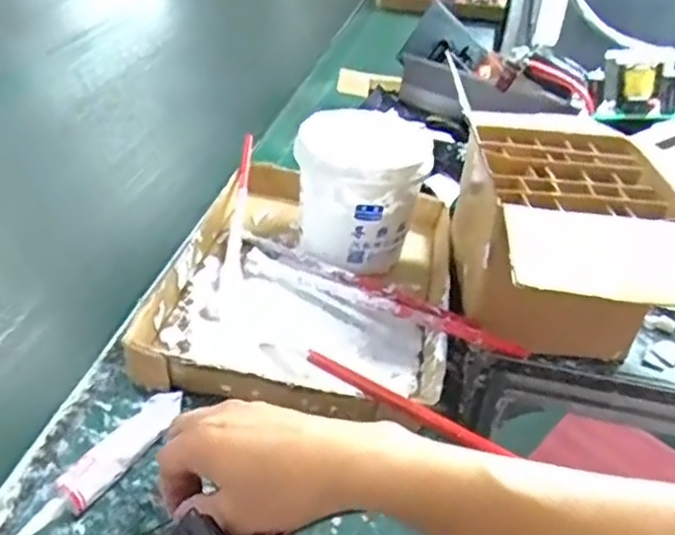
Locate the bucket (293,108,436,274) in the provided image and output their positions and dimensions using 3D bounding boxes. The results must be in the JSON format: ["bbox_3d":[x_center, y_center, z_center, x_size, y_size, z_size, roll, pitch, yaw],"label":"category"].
[{"bbox_3d":[0.023,-0.072,0.644,0.121,0.129,0.112,3,36,-2],"label":"bucket"}]

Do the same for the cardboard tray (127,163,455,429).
[{"bbox_3d":[-0.021,0.004,0.621,0.242,0.041,0.339,8,36,5],"label":"cardboard tray"}]

